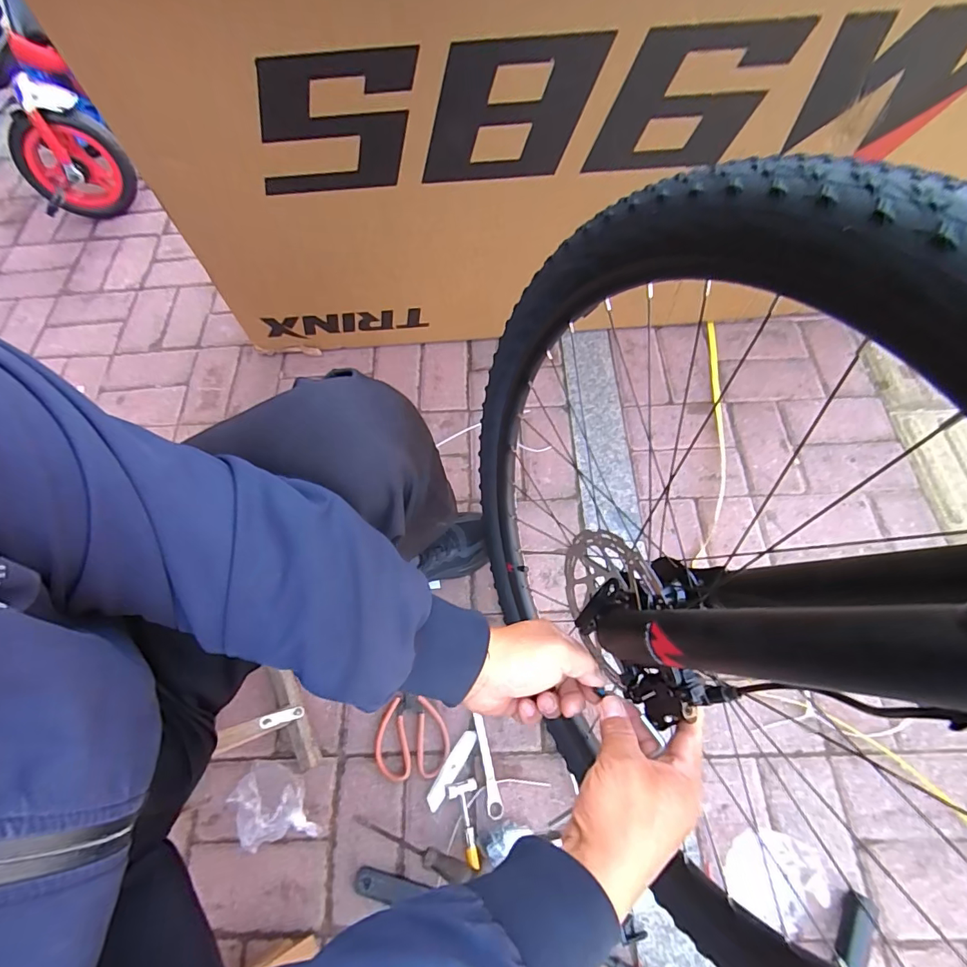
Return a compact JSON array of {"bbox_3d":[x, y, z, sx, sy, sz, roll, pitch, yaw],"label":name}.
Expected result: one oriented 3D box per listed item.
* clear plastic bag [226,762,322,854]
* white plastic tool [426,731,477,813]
[{"bbox_3d":[-0.292,0.442,0.633,0.089,0.100,0.121,-34,67,-12],"label":"clear plastic bag"},{"bbox_3d":[-0.047,0.420,0.685,0.023,0.012,0.112,29,69,16],"label":"white plastic tool"}]

